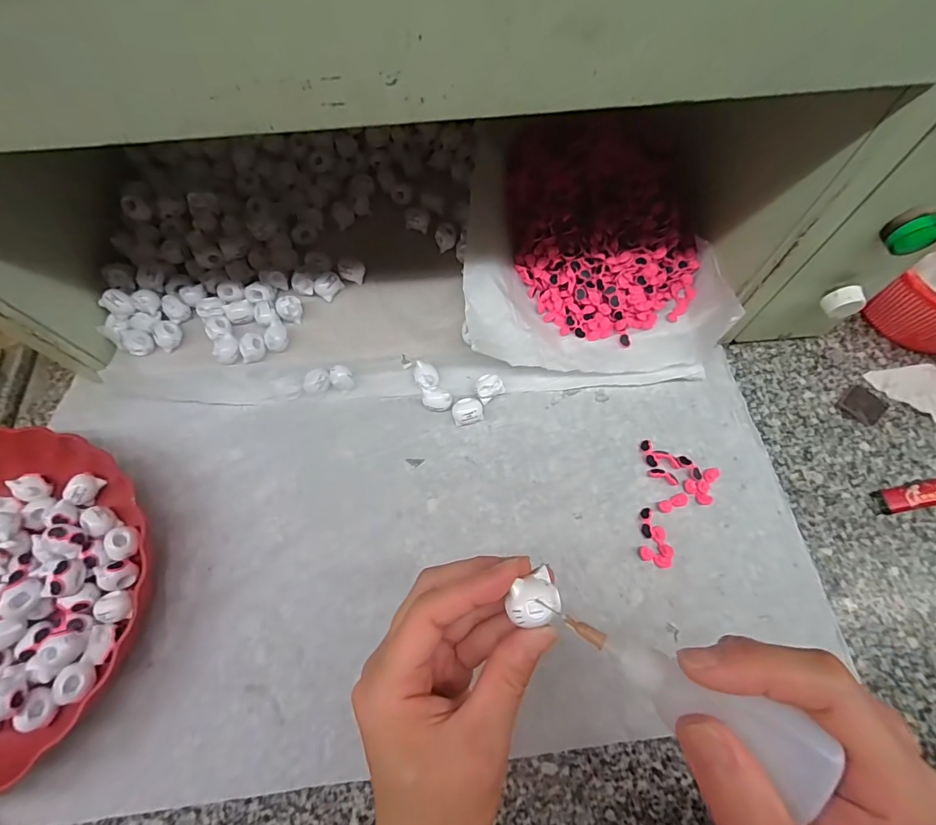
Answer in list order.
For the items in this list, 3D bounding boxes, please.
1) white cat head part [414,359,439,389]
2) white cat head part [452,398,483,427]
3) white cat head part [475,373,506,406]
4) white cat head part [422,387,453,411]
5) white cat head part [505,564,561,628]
[{"bbox_3d":[-0.037,-0.031,0.395,0.020,0.014,0.025,-14,67,-5],"label":"white cat head part"},{"bbox_3d":[-0.001,-0.001,0.387,0.026,0.018,0.021,-15,67,-5],"label":"white cat head part"},{"bbox_3d":[0.019,-0.022,0.393,0.025,0.018,0.019,-29,69,-11],"label":"white cat head part"},{"bbox_3d":[-0.027,-0.010,0.389,0.026,0.019,0.017,1,66,2],"label":"white cat head part"},{"bbox_3d":[0.030,0.083,0.197,0.023,0.014,0.020,-22,68,-8],"label":"white cat head part"}]

